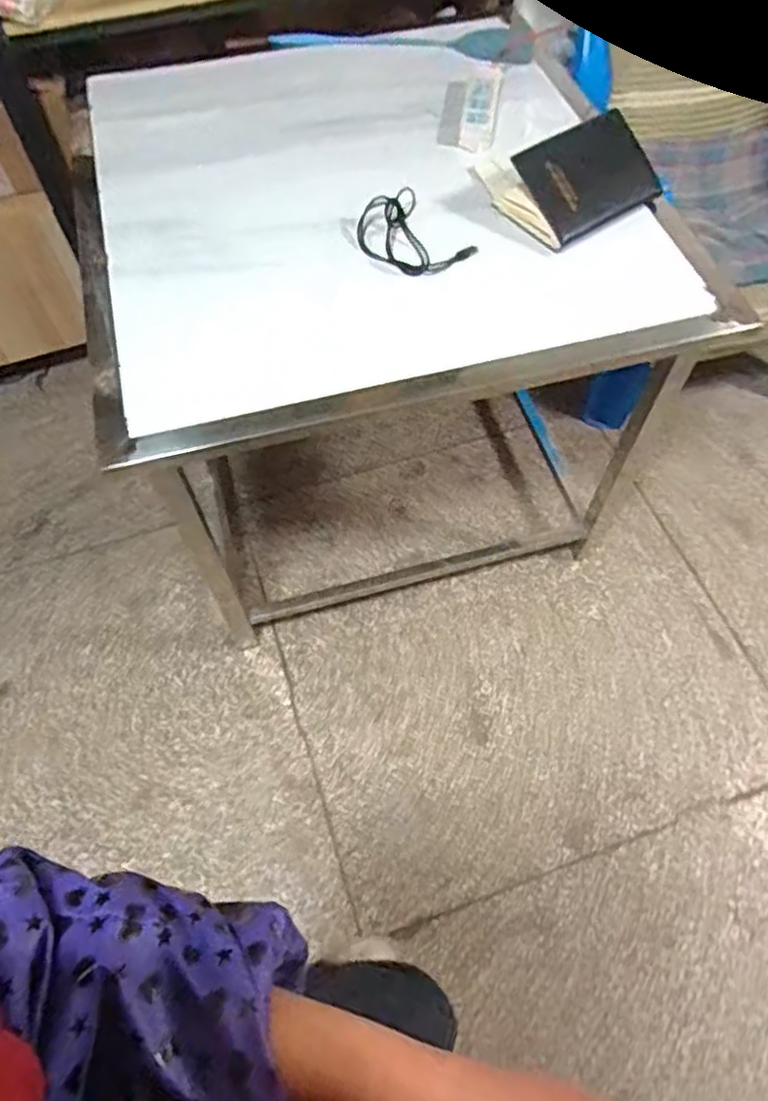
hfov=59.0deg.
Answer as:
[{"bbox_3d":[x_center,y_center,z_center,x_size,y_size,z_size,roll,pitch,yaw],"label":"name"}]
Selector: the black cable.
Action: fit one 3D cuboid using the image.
[{"bbox_3d":[0.037,-0.440,0.947,0.124,0.038,0.153,-34,65,-17],"label":"black cable"}]

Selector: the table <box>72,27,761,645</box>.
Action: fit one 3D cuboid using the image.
[{"bbox_3d":[-0.039,-0.418,1.317,0.865,0.741,0.812,-11,60,-6],"label":"table"}]

